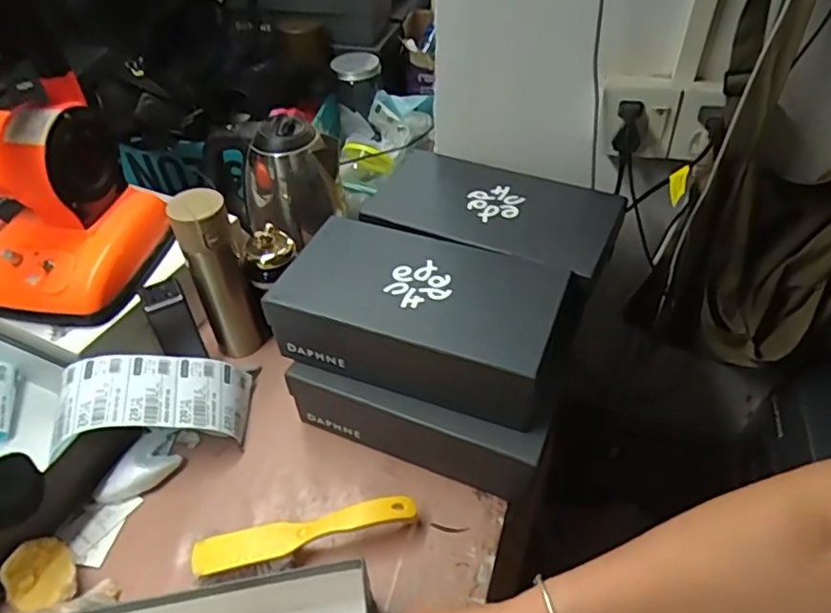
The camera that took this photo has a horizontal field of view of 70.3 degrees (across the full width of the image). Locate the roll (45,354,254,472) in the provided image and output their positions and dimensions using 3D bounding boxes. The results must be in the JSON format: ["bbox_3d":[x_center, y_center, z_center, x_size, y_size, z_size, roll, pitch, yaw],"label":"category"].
[{"bbox_3d":[-0.303,0.117,0.697,0.213,0.071,0.104,3,41,-25],"label":"roll"}]

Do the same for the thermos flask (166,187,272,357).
[{"bbox_3d":[-0.247,-0.037,0.756,0.067,0.239,0.057,9,45,11],"label":"thermos flask"}]

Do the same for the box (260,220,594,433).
[{"bbox_3d":[0.010,0.005,0.658,0.294,0.102,0.163,16,47,17],"label":"box"}]

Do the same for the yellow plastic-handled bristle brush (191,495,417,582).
[{"bbox_3d":[-0.112,0.237,0.612,0.224,0.037,0.044,-12,46,-11],"label":"yellow plastic-handled bristle brush"}]

